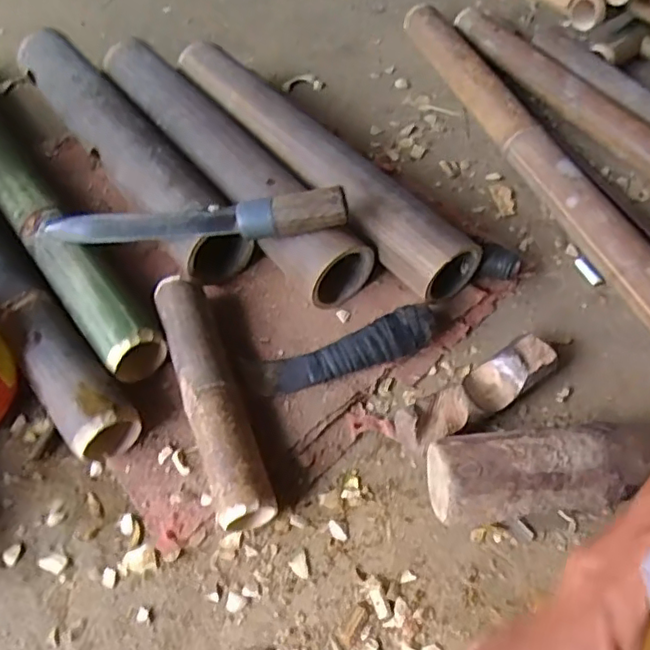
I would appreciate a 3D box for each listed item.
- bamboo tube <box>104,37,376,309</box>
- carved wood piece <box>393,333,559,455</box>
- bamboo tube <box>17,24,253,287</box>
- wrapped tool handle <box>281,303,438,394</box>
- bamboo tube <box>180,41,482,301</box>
[{"bbox_3d":[-0.127,-0.205,0.746,0.088,0.085,0.488,-31,61,-19],"label":"bamboo tube"},{"bbox_3d":[0.145,0.067,0.589,0.166,0.043,0.053,-28,60,-17],"label":"carved wood piece"},{"bbox_3d":[-0.252,-0.231,0.759,0.083,0.079,0.496,-32,62,-19],"label":"bamboo tube"},{"bbox_3d":[0.028,0.024,0.612,0.171,0.042,0.047,-19,58,-12],"label":"wrapped tool handle"},{"bbox_3d":[-0.017,-0.206,0.727,0.069,0.070,0.483,-32,60,-20],"label":"bamboo tube"}]

